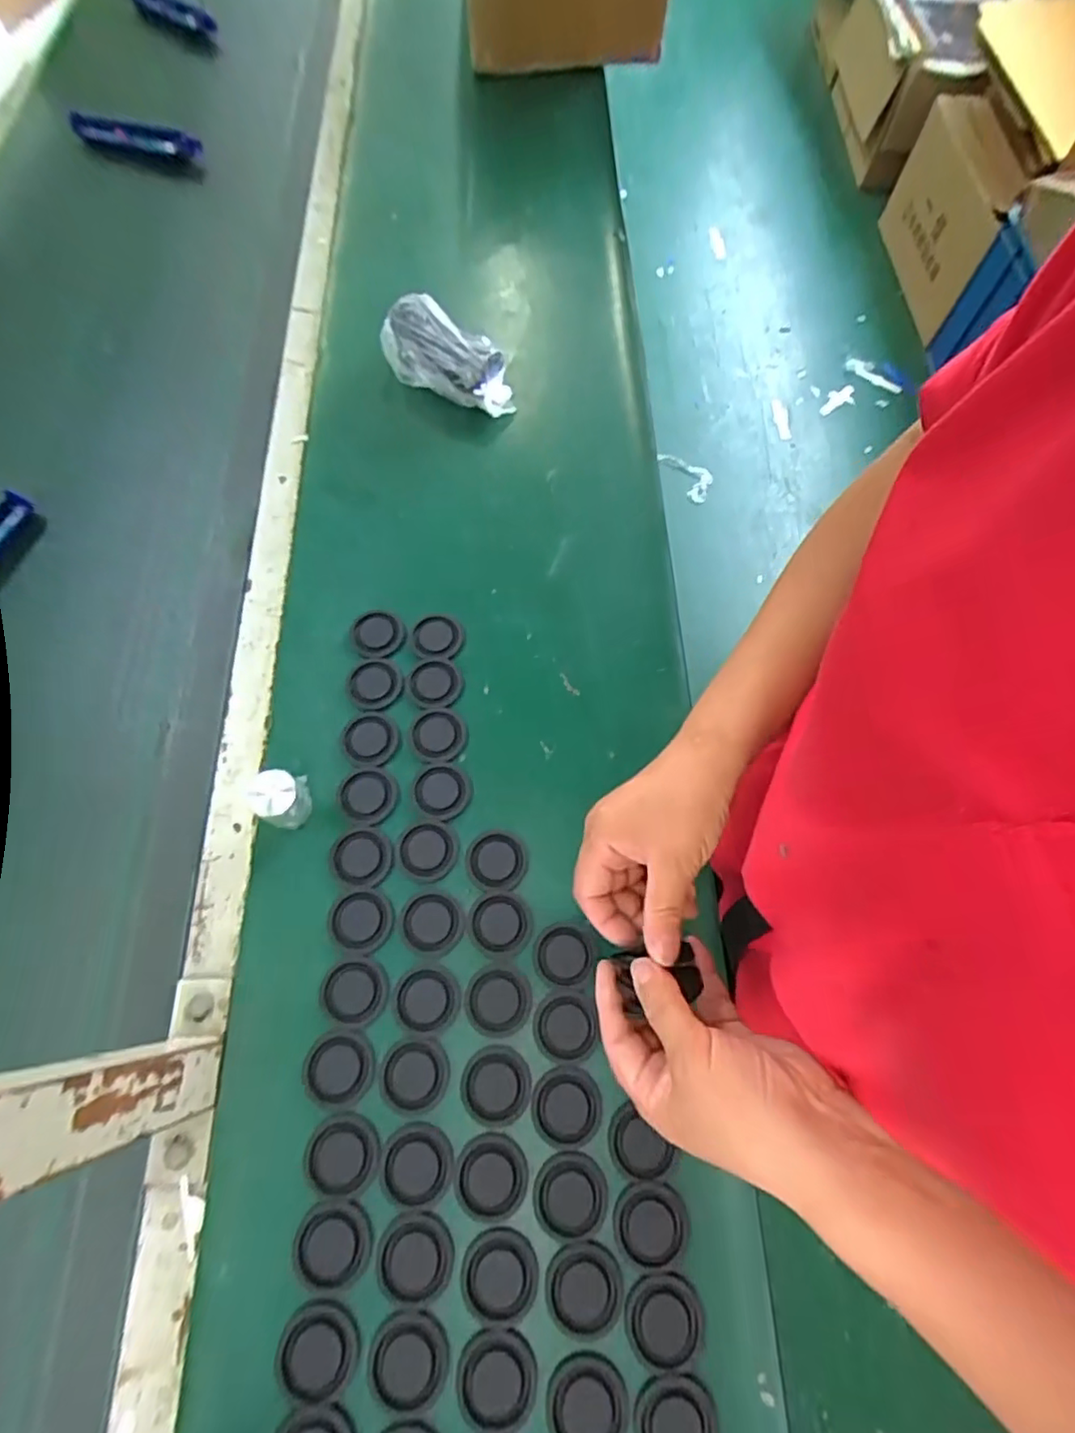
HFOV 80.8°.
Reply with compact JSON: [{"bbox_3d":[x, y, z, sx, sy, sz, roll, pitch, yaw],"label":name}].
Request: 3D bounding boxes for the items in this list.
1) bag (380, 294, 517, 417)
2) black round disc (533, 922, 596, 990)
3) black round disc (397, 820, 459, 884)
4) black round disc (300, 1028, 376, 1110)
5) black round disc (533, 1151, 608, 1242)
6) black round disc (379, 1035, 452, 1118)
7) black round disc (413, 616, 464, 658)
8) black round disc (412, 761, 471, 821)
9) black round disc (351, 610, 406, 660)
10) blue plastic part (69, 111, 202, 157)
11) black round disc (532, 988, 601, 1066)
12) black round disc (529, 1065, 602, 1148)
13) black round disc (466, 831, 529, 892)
[{"bbox_3d":[-0.091,-0.364,0.640,0.150,0.054,0.053,33,71,12],"label":"bag"},{"bbox_3d":[0.019,0.172,0.452,0.043,0.004,0.043,0,68,-1],"label":"black round disc"},{"bbox_3d":[-0.083,0.101,0.478,0.044,0.004,0.045,0,68,-1],"label":"black round disc"},{"bbox_3d":[-0.134,0.236,0.423,0.046,0.004,0.047,0,68,-1],"label":"black round disc"},{"bbox_3d":[0.021,0.303,0.400,0.046,0.004,0.045,0,68,-1],"label":"black round disc"},{"bbox_3d":[-0.082,0.241,0.424,0.045,0.004,0.045,0,68,-1],"label":"black round disc"},{"bbox_3d":[-0.086,-0.070,0.548,0.042,0.004,0.040,0,68,-1],"label":"black round disc"},{"bbox_3d":[-0.076,0.059,0.498,0.044,0.004,0.046,0,68,-1],"label":"black round disc"},{"bbox_3d":[-0.139,-0.072,0.548,0.044,0.005,0.047,0,68,-1],"label":"black round disc"},{"bbox_3d":[-0.536,-0.777,0.847,0.174,0.025,0.028,11,68,4],"label":"blue plastic part"},{"bbox_3d":[0.020,0.214,0.436,0.044,0.005,0.046,0,68,-1],"label":"black round disc"},{"bbox_3d":[0.019,0.258,0.419,0.045,0.004,0.046,0,68,-1],"label":"black round disc"},{"bbox_3d":[-0.031,0.108,0.476,0.045,0.004,0.045,0,68,-1],"label":"black round disc"}]

